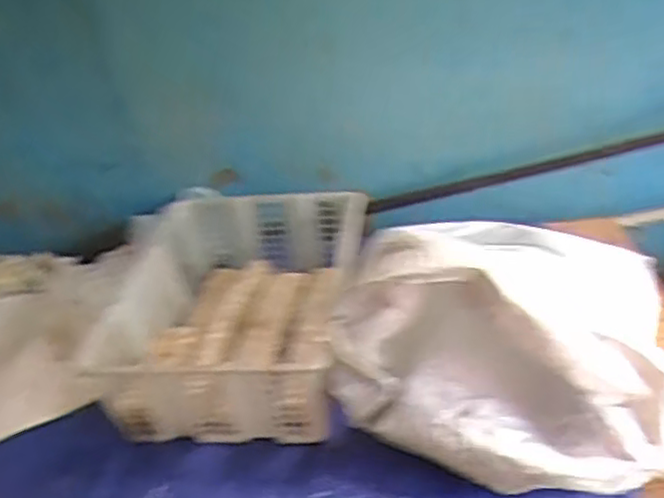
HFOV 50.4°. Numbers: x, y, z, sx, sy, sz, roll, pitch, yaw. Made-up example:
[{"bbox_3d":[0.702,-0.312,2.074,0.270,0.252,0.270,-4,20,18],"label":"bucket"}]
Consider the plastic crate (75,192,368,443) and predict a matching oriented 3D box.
[{"bbox_3d":[-0.148,0.087,1.138,0.357,0.183,0.462,-2,30,9],"label":"plastic crate"}]

